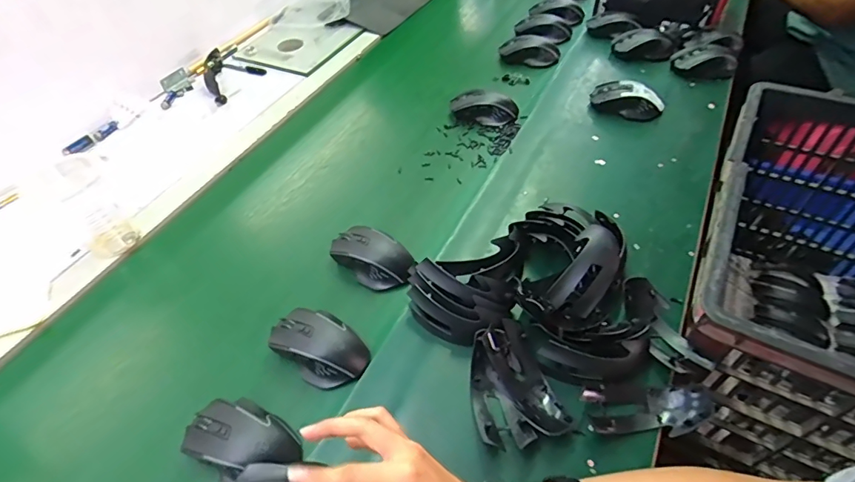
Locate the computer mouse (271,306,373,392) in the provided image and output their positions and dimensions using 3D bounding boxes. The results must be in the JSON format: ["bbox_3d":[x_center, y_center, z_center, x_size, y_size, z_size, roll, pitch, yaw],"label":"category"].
[{"bbox_3d":[-0.125,0.116,0.529,0.111,0.037,0.069,31,61,26],"label":"computer mouse"}]

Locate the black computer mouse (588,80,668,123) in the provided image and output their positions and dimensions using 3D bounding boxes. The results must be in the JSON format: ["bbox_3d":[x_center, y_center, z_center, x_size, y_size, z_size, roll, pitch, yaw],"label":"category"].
[{"bbox_3d":[0.339,-0.239,0.791,0.119,0.036,0.064,15,55,17],"label":"black computer mouse"}]

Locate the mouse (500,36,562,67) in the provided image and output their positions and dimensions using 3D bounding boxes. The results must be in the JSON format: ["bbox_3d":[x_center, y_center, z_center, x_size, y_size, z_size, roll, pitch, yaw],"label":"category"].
[{"bbox_3d":[0.198,-0.370,0.920,0.123,0.037,0.068,12,54,14],"label":"mouse"}]

